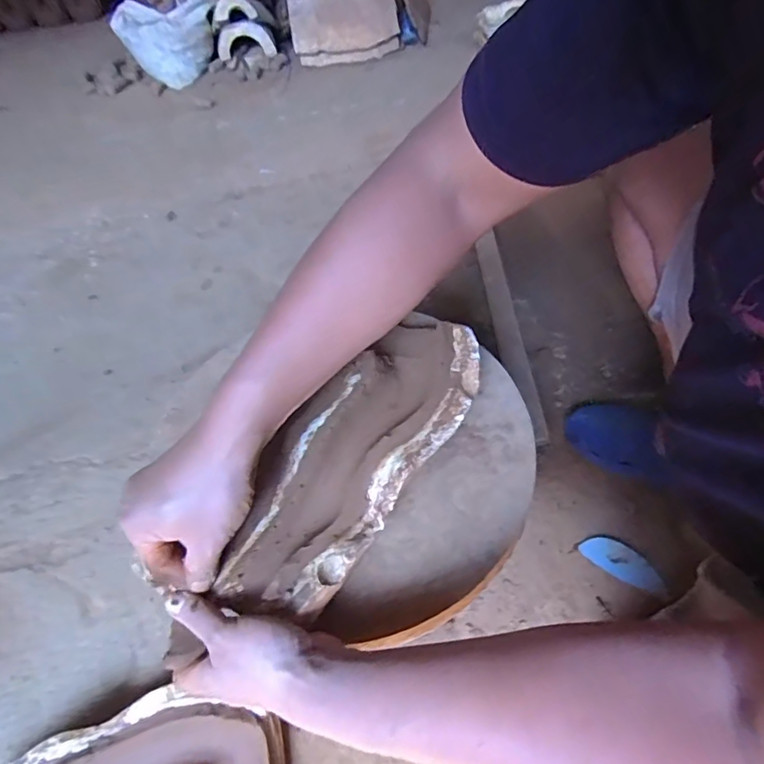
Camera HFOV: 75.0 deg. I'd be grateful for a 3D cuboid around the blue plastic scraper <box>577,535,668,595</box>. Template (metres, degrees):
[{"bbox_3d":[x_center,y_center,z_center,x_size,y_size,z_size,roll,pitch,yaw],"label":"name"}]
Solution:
[{"bbox_3d":[0.337,0.250,0.696,0.113,0.004,0.047,23,63,33],"label":"blue plastic scraper"}]

